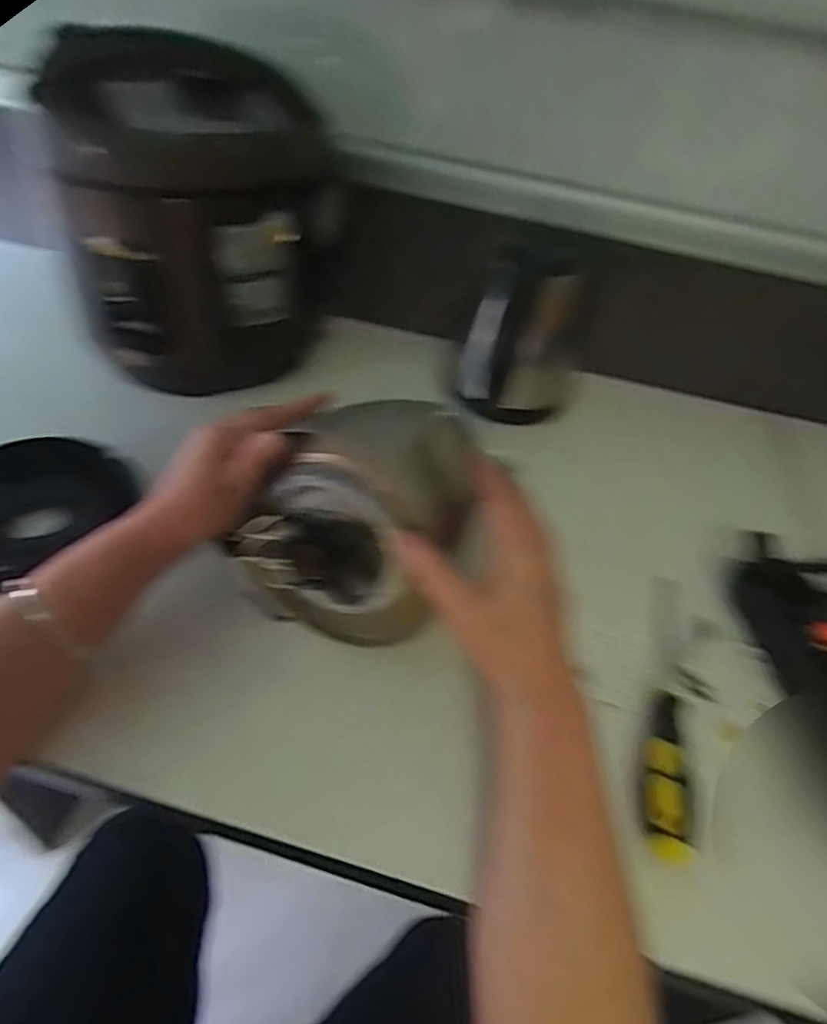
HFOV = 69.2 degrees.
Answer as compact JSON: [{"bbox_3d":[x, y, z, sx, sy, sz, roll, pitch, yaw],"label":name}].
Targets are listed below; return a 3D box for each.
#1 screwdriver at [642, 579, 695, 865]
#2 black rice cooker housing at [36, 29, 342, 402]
[{"bbox_3d":[0.153,0.155,0.365,0.029,0.023,0.102,15,45,7],"label":"screwdriver"},{"bbox_3d":[-0.207,-0.280,0.576,0.245,0.257,0.226,-14,49,-20],"label":"black rice cooker housing"}]

